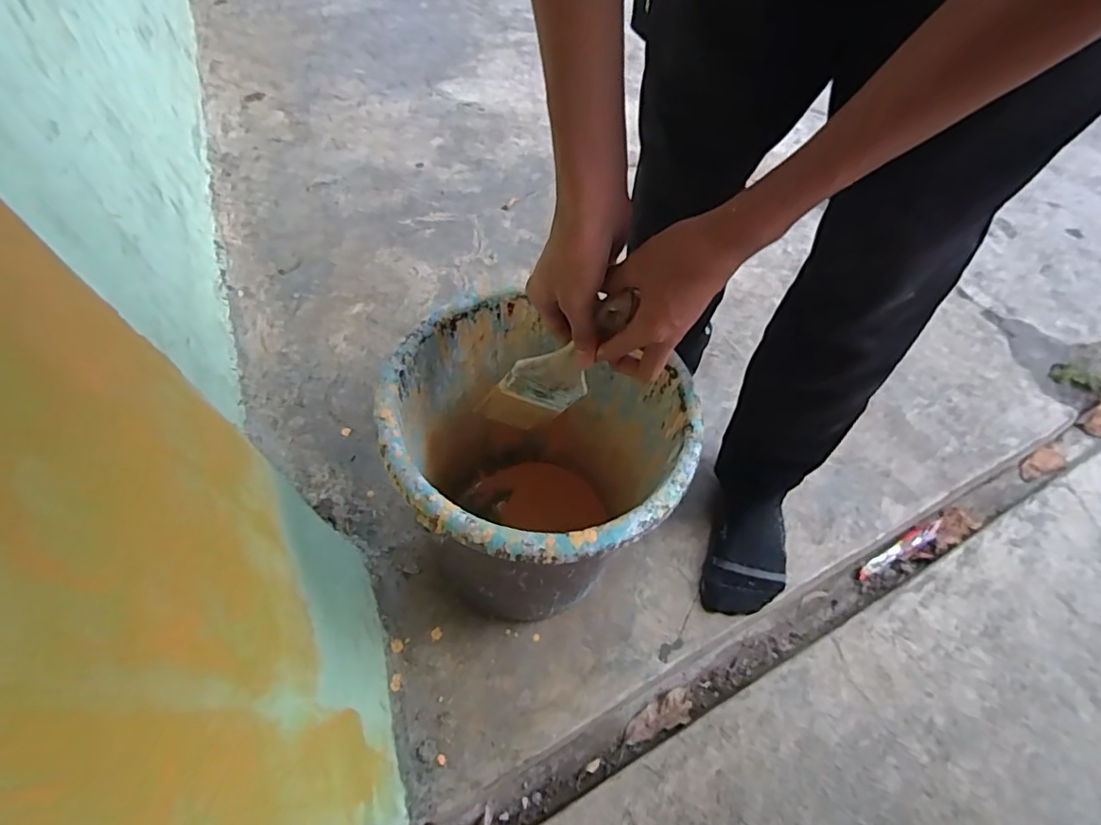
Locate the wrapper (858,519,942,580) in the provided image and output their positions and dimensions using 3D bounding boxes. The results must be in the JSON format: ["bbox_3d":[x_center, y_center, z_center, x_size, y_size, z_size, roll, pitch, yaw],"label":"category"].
[{"bbox_3d":[0.539,0.209,0.869,0.170,0.019,0.027,-24,58,-11],"label":"wrapper"}]

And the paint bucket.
[{"bbox_3d":[-0.022,0.086,0.628,0.274,0.329,0.263,-2,56,3],"label":"paint bucket"}]

